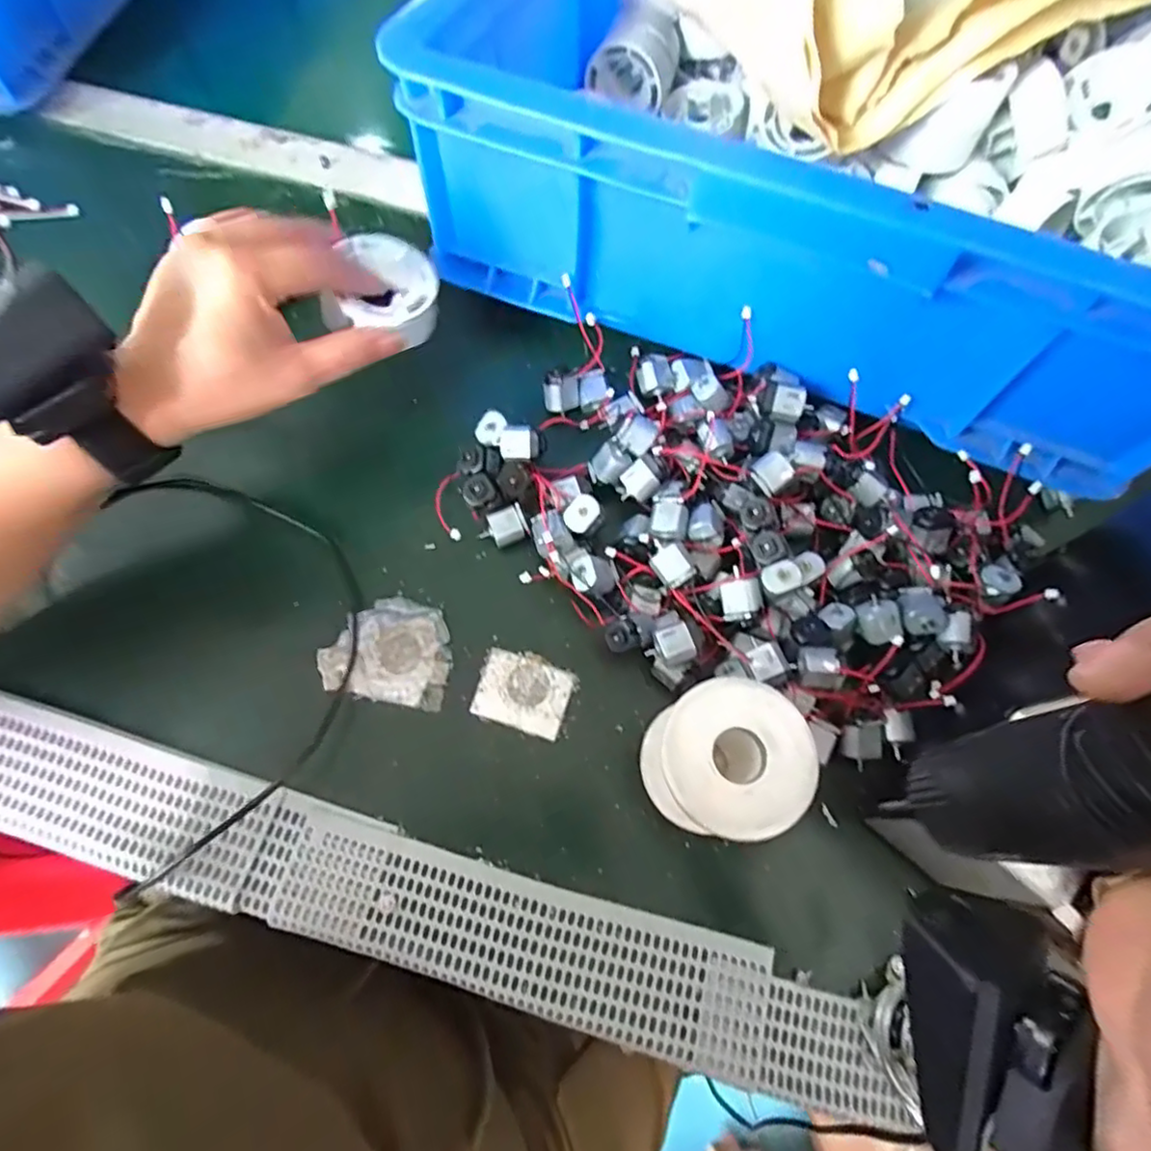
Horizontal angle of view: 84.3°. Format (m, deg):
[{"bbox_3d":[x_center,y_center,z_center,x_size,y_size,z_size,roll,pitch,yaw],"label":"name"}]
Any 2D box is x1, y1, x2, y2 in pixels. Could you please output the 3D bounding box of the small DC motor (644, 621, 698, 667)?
[{"bbox_3d":[0.046,0.037,0.314,0.022,0.018,0.018,-21,69,-11],"label":"small DC motor"}]

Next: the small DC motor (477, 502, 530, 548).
[{"bbox_3d":[-0.040,-0.026,0.348,0.026,0.012,0.018,-20,69,-10],"label":"small DC motor"}]

